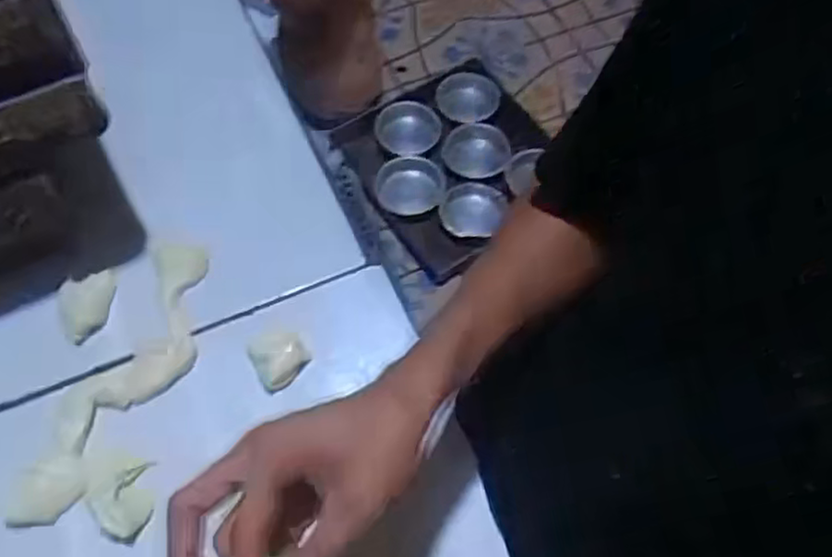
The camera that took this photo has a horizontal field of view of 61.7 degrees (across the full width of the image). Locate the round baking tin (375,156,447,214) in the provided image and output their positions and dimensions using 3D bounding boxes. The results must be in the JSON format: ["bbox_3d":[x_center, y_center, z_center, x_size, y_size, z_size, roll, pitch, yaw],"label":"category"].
[{"bbox_3d":[-0.012,-0.226,1.677,0.176,0.035,0.148,-22,68,-12],"label":"round baking tin"}]

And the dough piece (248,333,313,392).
[{"bbox_3d":[-0.109,0.062,0.556,0.043,0.029,0.048,-25,65,-15],"label":"dough piece"}]

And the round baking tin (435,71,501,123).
[{"bbox_3d":[0.133,-0.465,1.781,0.156,0.025,0.150,-2,65,-3],"label":"round baking tin"}]

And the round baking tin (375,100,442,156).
[{"bbox_3d":[-0.020,-0.375,1.736,0.162,0.037,0.155,1,65,-2],"label":"round baking tin"}]

